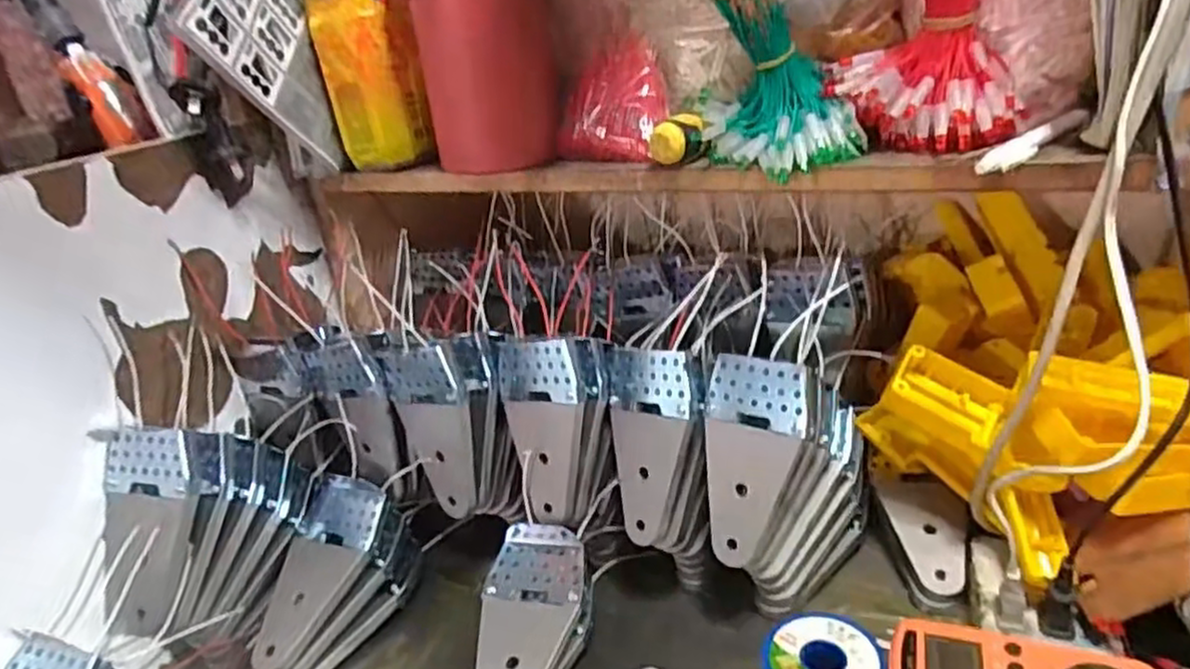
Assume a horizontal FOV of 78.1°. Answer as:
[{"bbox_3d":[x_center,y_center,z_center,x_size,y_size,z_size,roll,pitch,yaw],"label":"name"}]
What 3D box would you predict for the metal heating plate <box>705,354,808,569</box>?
[{"bbox_3d":[0.100,0.083,0.482,0.064,0.134,0.009,10,3,34],"label":"metal heating plate"}]

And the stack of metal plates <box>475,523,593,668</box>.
[{"bbox_3d":[-0.045,0.205,0.493,0.066,0.034,0.151,0,45,17],"label":"stack of metal plates"}]

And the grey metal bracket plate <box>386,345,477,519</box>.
[{"bbox_3d":[-0.111,0.072,0.537,0.067,0.129,0.015,-11,12,32],"label":"grey metal bracket plate"}]

